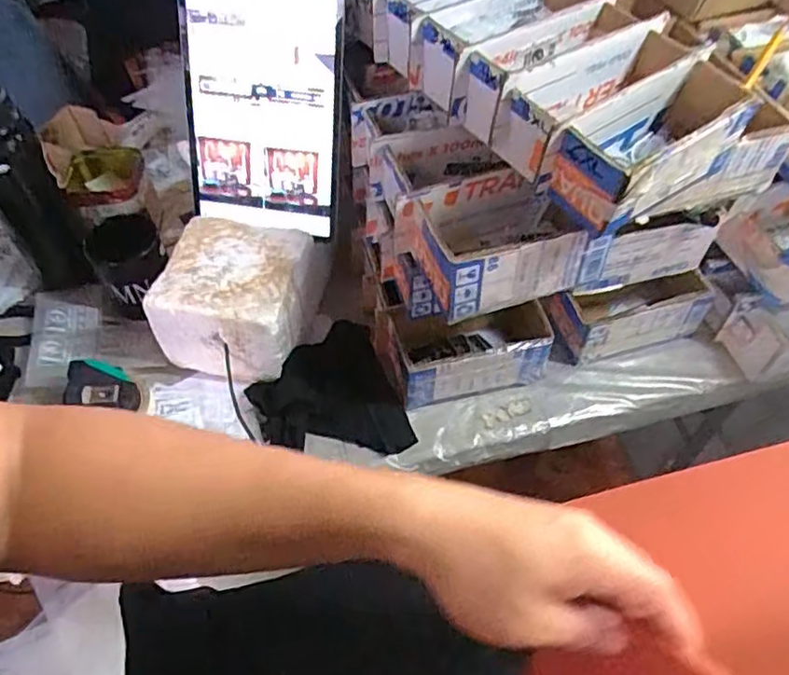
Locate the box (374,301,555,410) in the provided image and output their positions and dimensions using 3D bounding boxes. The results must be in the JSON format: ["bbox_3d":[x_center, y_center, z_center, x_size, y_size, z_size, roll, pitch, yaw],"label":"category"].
[{"bbox_3d":[0.071,0.007,0.689,0.168,0.071,0.094,-12,53,-10],"label":"box"}]

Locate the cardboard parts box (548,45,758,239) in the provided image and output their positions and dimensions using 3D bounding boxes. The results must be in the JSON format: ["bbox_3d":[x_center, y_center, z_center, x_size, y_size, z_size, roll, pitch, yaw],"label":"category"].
[{"bbox_3d":[0.220,-0.161,0.529,0.194,0.075,0.083,-32,59,-23],"label":"cardboard parts box"}]

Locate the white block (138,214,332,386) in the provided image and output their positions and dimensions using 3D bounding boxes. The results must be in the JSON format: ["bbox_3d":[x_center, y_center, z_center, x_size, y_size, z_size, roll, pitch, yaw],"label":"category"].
[{"bbox_3d":[-0.167,-0.046,0.704,0.142,0.105,0.144,8,52,6],"label":"white block"}]

